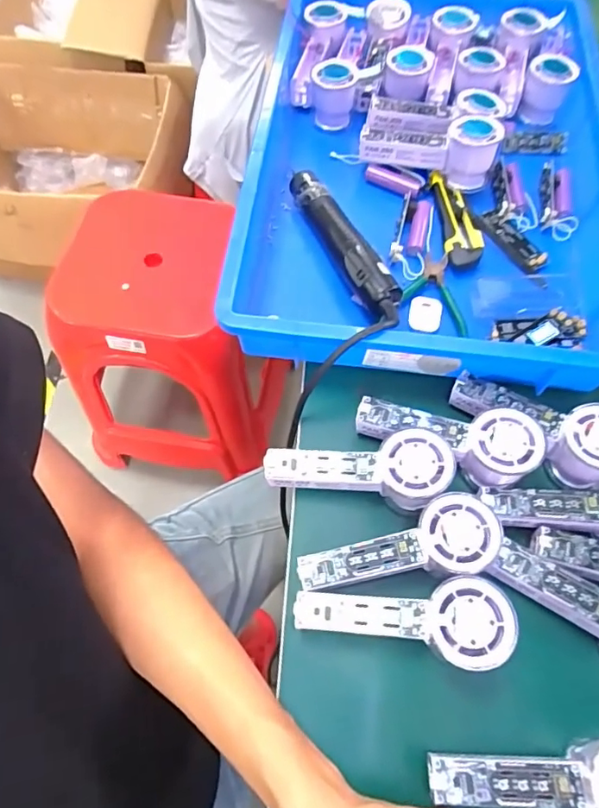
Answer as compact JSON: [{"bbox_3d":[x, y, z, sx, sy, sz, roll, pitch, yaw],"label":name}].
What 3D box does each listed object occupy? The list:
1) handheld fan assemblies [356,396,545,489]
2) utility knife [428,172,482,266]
[{"bbox_3d":[0.121,0.028,0.441,0.144,0.038,0.053,13,63,19],"label":"handheld fan assemblies"},{"bbox_3d":[0.170,-0.198,0.569,0.039,0.026,0.128,-2,64,-3],"label":"utility knife"}]

